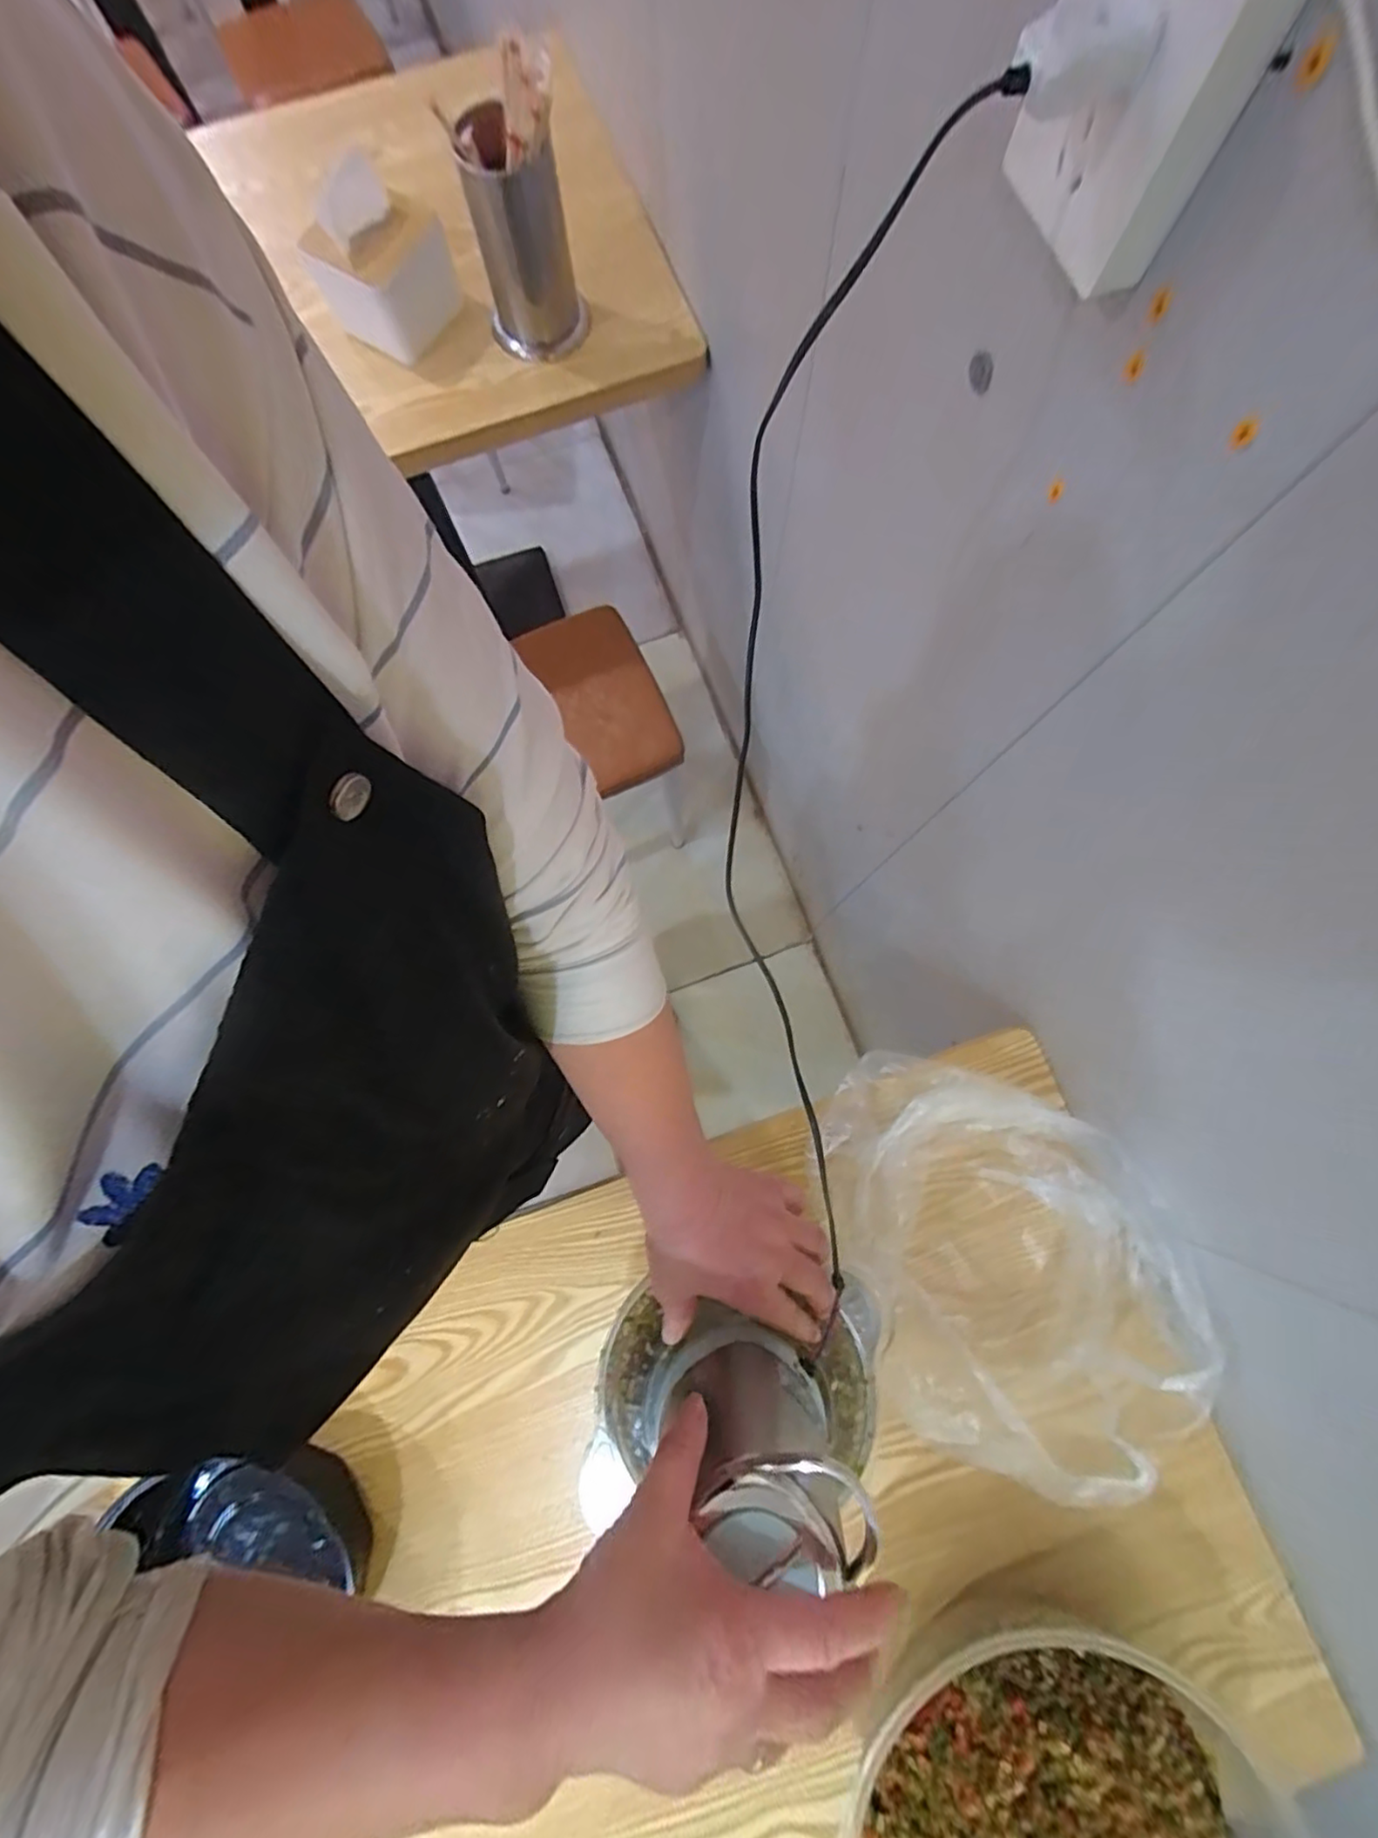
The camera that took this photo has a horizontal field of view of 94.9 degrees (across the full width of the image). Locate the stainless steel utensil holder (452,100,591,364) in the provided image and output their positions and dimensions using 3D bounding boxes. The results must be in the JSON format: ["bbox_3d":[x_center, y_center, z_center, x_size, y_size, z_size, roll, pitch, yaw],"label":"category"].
[{"bbox_3d":[-0.186,-0.768,0.715,0.114,0.193,0.117,-12,79,-1],"label":"stainless steel utensil holder"}]

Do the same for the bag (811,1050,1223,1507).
[{"bbox_3d":[0.256,0.275,0.518,0.291,0.112,0.274,14,80,3],"label":"bag"}]

